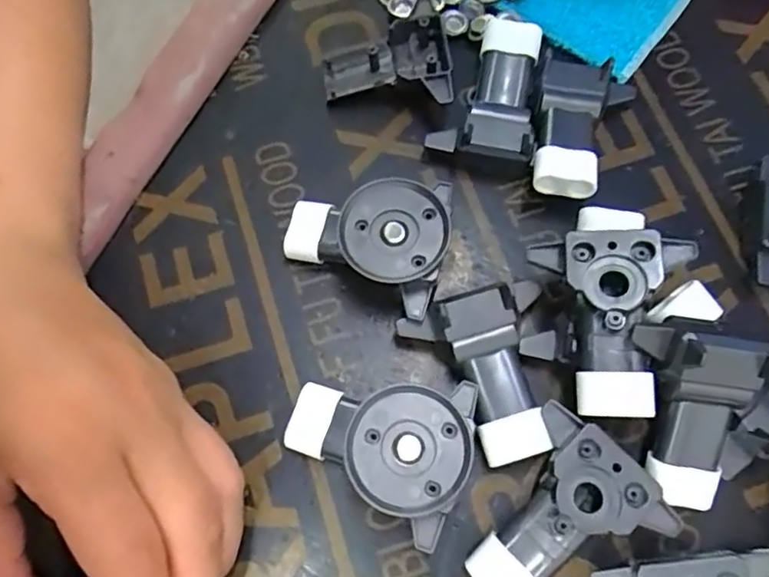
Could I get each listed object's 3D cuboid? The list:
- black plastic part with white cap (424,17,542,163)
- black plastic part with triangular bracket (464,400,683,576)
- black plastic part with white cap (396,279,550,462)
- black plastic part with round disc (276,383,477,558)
[{"bbox_3d":[0.046,-0.087,0.257,0.041,0.023,0.061,13,72,5],"label":"black plastic part with white cap"},{"bbox_3d":[0.060,0.083,0.205,0.054,0.027,0.064,41,76,13],"label":"black plastic part with triangular bracket"},{"bbox_3d":[0.042,0.032,0.222,0.053,0.027,0.062,-18,72,-6],"label":"black plastic part with white cap"},{"bbox_3d":[-0.001,0.052,0.214,0.065,0.029,0.052,25,73,9],"label":"black plastic part with round disc"}]

